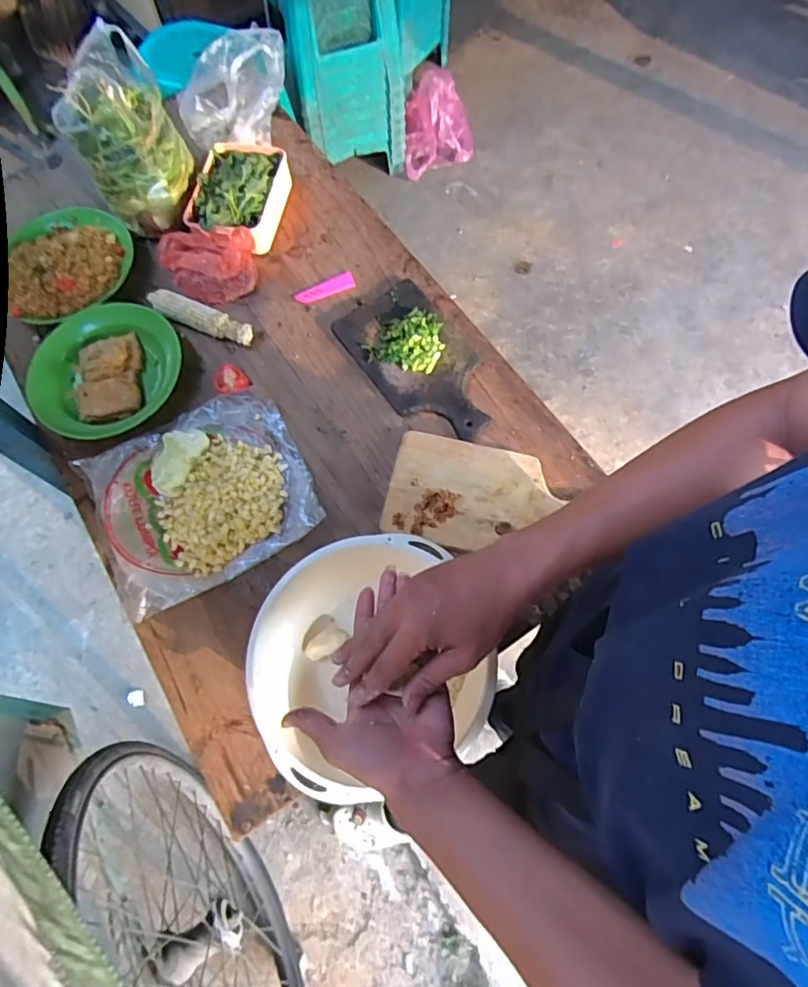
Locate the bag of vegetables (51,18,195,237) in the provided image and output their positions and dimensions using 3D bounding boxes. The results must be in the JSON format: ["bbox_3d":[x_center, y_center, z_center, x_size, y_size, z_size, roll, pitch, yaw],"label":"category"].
[{"bbox_3d":[-0.405,-0.524,0.800,0.142,0.171,0.185,-22,71,-10],"label":"bag of vegetables"}]

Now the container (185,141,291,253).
[{"bbox_3d":[-0.250,-0.471,0.851,0.139,0.058,0.184,9,68,2],"label":"container"}]

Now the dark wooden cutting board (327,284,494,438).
[{"bbox_3d":[0.021,-0.184,0.759,0.137,0.011,0.261,-31,72,-13],"label":"dark wooden cutting board"}]

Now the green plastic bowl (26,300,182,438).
[{"bbox_3d":[-0.413,-0.168,0.771,0.212,0.042,0.188,-40,75,-16],"label":"green plastic bowl"}]

